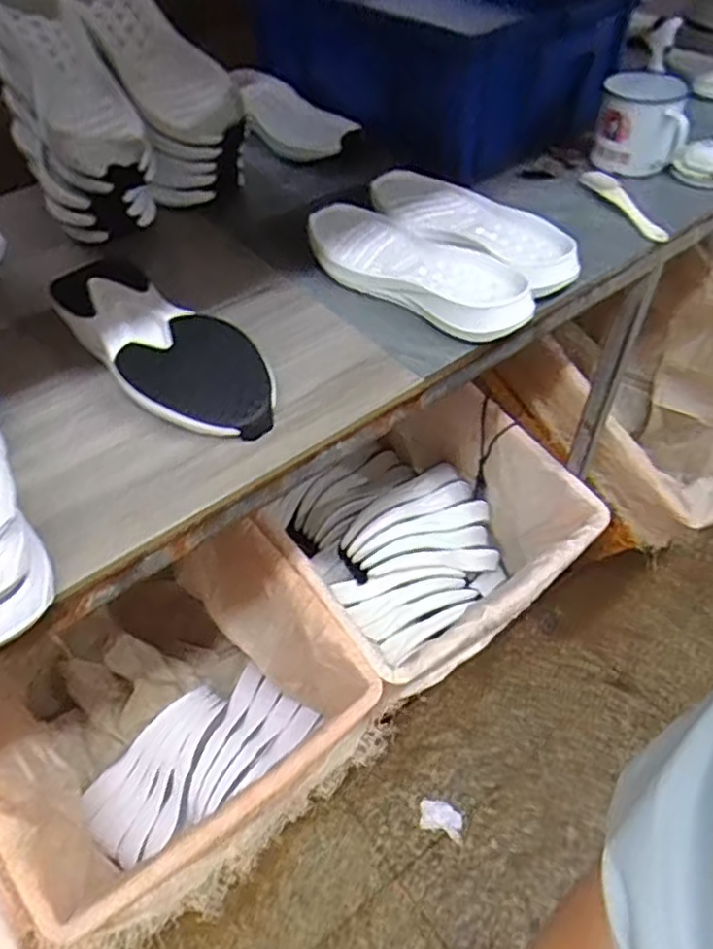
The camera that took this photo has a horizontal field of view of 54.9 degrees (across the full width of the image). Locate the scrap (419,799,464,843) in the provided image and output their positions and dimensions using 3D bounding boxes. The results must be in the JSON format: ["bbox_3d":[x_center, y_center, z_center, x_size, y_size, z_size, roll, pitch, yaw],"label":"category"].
[{"bbox_3d":[0.159,0.634,1.263,0.088,0.007,0.055,17,51,15],"label":"scrap"}]

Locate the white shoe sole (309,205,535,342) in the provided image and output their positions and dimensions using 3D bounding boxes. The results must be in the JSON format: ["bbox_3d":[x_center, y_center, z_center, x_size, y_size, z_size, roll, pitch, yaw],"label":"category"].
[{"bbox_3d":[0.061,-0.217,0.726,0.275,0.036,0.104,31,58,28],"label":"white shoe sole"}]

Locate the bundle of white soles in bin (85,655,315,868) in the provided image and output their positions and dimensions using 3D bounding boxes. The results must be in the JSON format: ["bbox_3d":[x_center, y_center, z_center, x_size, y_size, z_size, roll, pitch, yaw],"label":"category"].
[{"bbox_3d":[-0.252,0.443,1.100,0.358,0.079,0.151,-29,53,-19],"label":"bundle of white soles in bin"}]

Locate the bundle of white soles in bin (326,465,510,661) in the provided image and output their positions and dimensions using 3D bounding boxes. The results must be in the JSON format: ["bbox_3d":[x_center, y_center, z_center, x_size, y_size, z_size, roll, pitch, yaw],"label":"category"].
[{"bbox_3d":[0.110,0.151,1.243,0.354,0.104,0.243,-38,56,-25],"label":"bundle of white soles in bin"}]

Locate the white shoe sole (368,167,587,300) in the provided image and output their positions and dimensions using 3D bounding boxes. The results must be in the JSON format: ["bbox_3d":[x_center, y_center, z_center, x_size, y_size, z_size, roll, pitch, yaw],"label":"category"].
[{"bbox_3d":[0.124,-0.283,0.760,0.101,0.028,0.274,-35,55,-23],"label":"white shoe sole"}]

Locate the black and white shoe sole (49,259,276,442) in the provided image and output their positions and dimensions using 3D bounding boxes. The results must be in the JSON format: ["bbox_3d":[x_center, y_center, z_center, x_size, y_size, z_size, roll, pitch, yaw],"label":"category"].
[{"bbox_3d":[-0.180,-0.120,0.639,0.108,0.055,0.264,-35,55,-23],"label":"black and white shoe sole"}]

